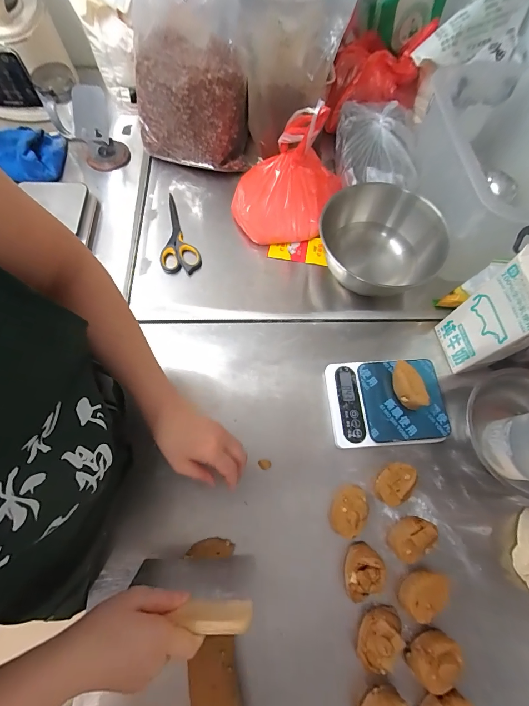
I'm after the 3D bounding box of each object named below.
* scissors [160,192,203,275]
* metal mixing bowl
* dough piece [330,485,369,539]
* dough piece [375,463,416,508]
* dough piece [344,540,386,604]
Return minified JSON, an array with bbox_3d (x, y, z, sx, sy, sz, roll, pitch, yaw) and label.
[{"bbox_3d":[-0.181,-0.236,0.626,0.073,0.017,0.193,-17,69,-7],"label":"scissors"},{"bbox_3d":[0.194,-0.187,0.562,0.203,0.110,0.186,0,68,-1],"label":"metal mixing bowl"},{"bbox_3d":[0.117,0.218,0.442,0.047,0.043,0.068,37,72,13],"label":"dough piece"},{"bbox_3d":[0.188,0.188,0.456,0.064,0.043,0.043,-42,74,-15],"label":"dough piece"},{"bbox_3d":[0.128,0.286,0.411,0.057,0.039,0.055,-26,71,-11],"label":"dough piece"}]

